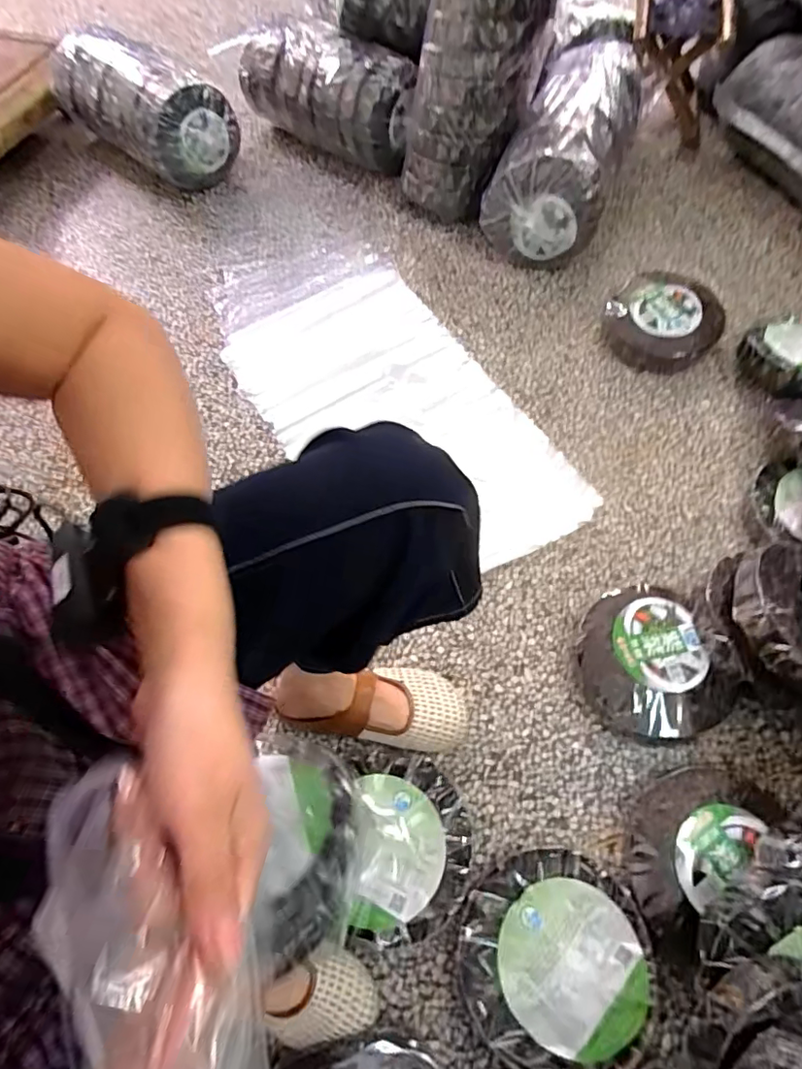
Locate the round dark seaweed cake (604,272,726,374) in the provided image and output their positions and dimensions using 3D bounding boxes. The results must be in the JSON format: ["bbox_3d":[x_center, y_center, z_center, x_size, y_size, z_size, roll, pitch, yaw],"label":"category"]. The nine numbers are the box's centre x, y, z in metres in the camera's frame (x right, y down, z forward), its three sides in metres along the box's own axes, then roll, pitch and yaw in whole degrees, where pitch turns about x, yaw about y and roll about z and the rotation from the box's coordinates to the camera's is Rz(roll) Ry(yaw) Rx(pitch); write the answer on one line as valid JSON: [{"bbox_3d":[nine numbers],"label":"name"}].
[{"bbox_3d":[0.467,-0.378,0.999,0.183,0.070,0.174,-1,63,2],"label":"round dark seaweed cake"}]

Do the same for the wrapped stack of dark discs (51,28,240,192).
[{"bbox_3d":[-0.582,-0.958,1.264,0.424,0.212,0.193,38,71,20],"label":"wrapped stack of dark discs"}]

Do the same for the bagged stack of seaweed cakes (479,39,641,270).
[{"bbox_3d":[0.329,-0.755,1.120,0.216,0.215,0.444,19,65,12],"label":"bagged stack of seaweed cakes"}]

